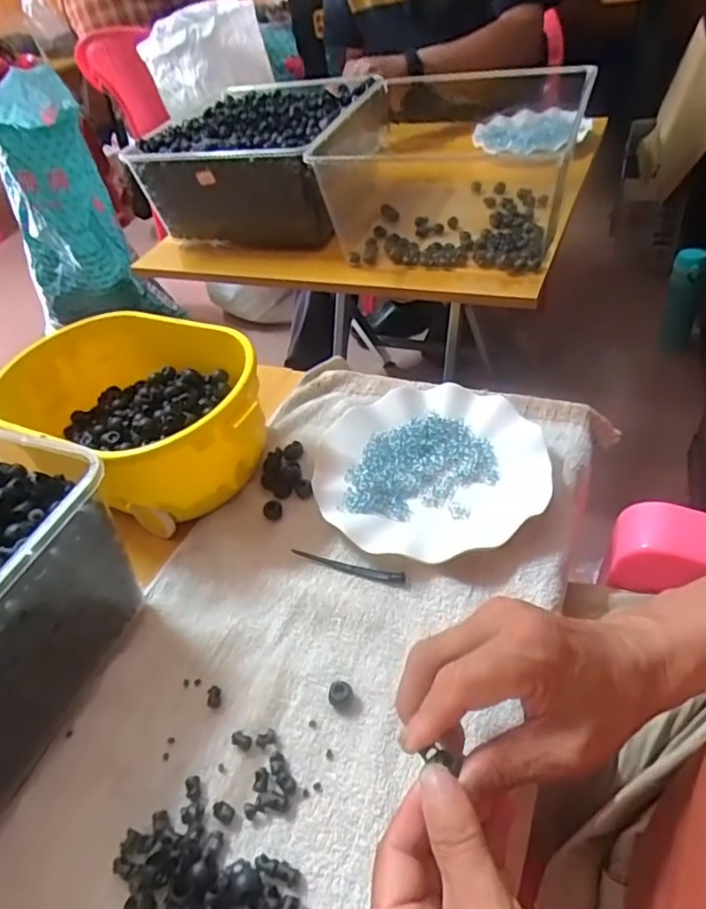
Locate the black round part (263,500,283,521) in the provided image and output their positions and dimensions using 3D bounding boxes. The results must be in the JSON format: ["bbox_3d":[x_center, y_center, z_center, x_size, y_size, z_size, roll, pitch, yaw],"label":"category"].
[{"bbox_3d":[-0.066,0.045,0.495,0.016,0.008,0.018,-18,44,-5],"label":"black round part"}]

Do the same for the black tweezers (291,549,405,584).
[{"bbox_3d":[-0.003,0.081,0.444,0.089,0.013,0.008,10,48,22],"label":"black tweezers"}]

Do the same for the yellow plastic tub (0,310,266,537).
[{"bbox_3d":[-0.184,-0.038,0.533,0.245,0.094,0.160,22,54,29],"label":"yellow plastic tub"}]

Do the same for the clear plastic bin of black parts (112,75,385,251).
[{"bbox_3d":[-0.113,-0.430,0.896,0.289,0.144,0.308,11,49,23],"label":"clear plastic bin of black parts"}]

